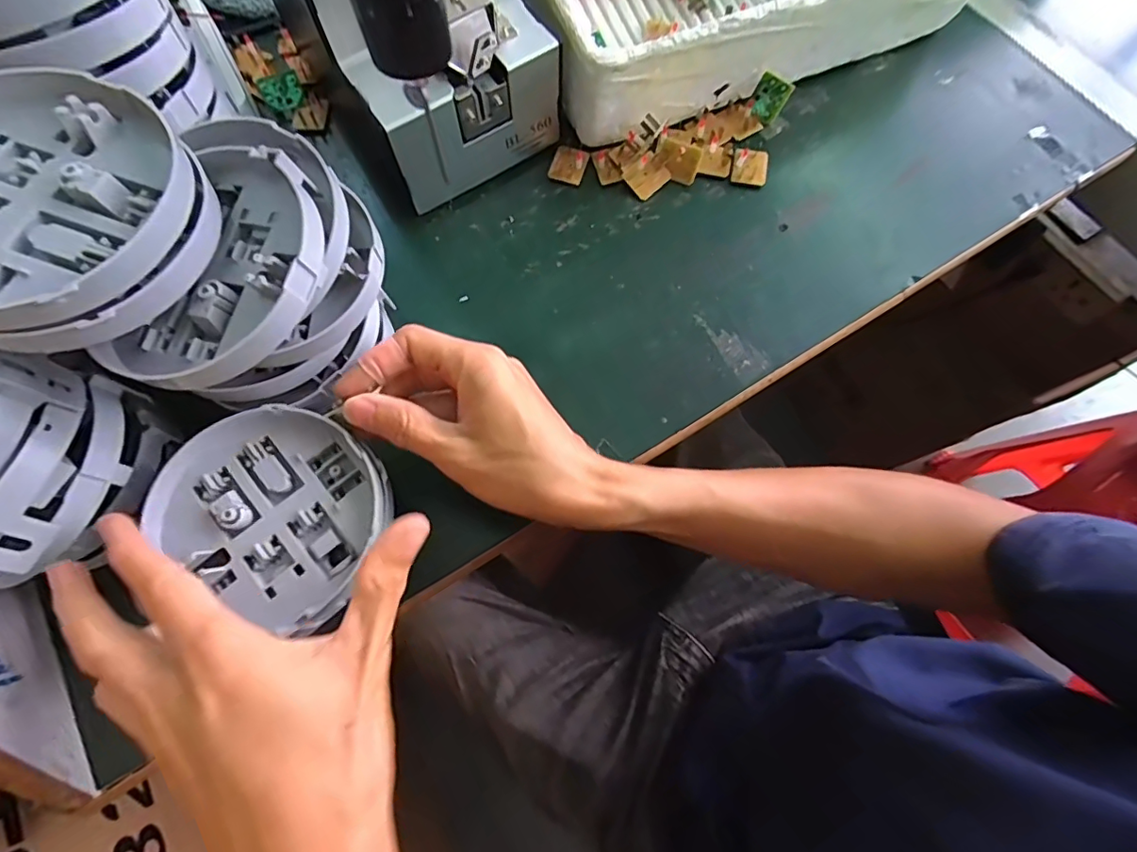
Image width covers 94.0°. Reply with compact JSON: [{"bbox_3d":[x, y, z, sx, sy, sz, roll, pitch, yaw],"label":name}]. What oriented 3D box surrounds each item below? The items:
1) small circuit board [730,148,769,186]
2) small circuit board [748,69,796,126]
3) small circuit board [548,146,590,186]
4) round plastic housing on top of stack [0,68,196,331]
[{"bbox_3d":[0.133,-0.189,0.386,0.024,0.006,0.028,7,82,5],"label":"small circuit board"},{"bbox_3d":[0.148,-0.242,0.390,0.024,0.029,0.006,30,55,1],"label":"small circuit board"},{"bbox_3d":[0.000,-0.191,0.388,0.025,0.004,0.026,18,86,4],"label":"small circuit board"},{"bbox_3d":[-0.196,-0.085,0.191,0.104,0.024,0.103,0,72,0],"label":"round plastic housing on top of stack"}]

